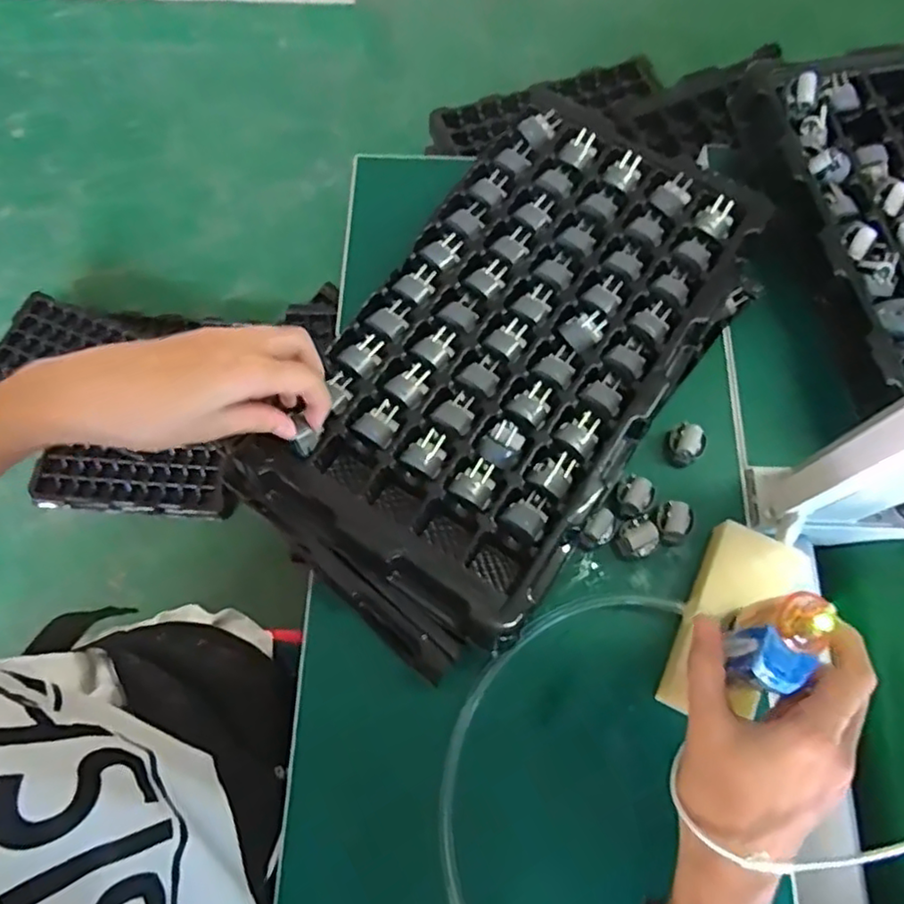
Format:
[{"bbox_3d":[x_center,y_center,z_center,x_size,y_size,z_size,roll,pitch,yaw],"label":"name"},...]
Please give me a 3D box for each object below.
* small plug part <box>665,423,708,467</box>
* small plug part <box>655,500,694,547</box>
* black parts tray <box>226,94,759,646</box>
[{"bbox_3d":[0.162,-0.005,0.443,0.025,0.021,0.024,12,70,5],"label":"small plug part"},{"bbox_3d":[0.149,0.047,0.426,0.025,0.028,0.024,18,71,7],"label":"small plug part"},{"bbox_3d":[0.043,-0.066,0.435,0.201,0.055,0.373,34,74,12],"label":"black parts tray"}]

